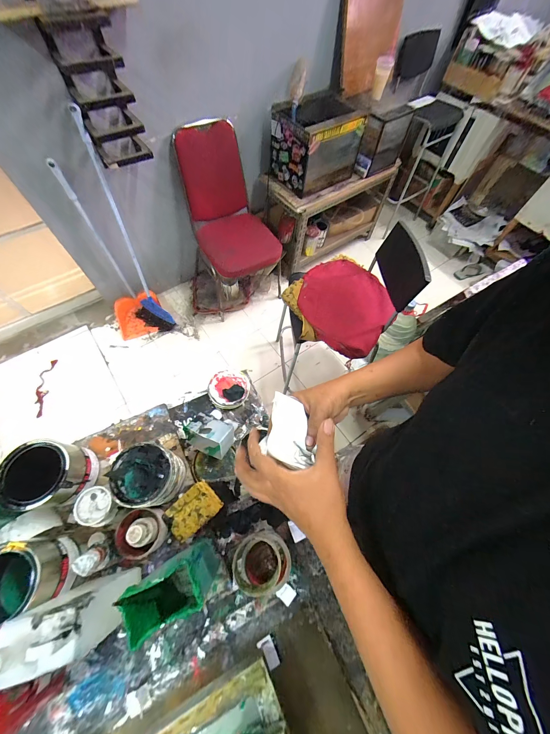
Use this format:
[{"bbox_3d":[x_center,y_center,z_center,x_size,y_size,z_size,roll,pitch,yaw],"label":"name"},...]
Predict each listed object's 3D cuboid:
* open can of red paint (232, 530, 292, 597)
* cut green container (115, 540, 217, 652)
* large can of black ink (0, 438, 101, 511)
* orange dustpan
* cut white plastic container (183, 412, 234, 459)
[{"bbox_3d":[-0.021,0.365,0.492,0.106,0.078,0.090,7,63,0],"label":"open can of red paint"},{"bbox_3d":[-0.154,0.348,0.426,0.094,0.203,0.067,-29,69,-16],"label":"cut green container"},{"bbox_3d":[-0.395,0.190,0.462,0.097,0.098,0.104,1,64,-2],"label":"large can of black ink"},{"bbox_3d":[-0.863,-0.492,1.363,0.301,0.864,0.258,-31,69,-17],"label":"orange dustpan"},{"bbox_3d":[-0.144,0.153,0.584,0.108,0.074,0.073,21,64,7],"label":"cut white plastic container"}]

